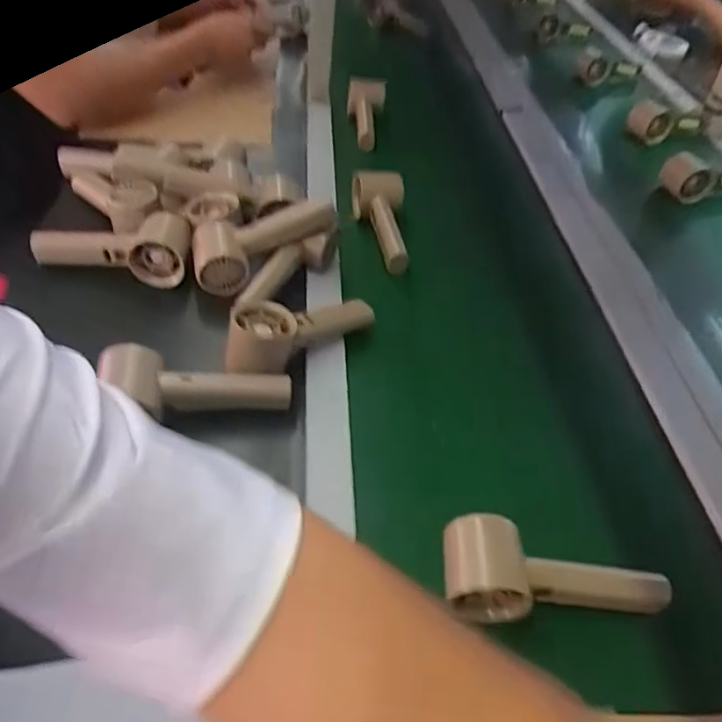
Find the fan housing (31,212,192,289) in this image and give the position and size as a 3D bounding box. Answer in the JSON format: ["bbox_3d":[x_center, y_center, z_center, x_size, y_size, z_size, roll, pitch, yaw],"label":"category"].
[{"bbox_3d":[-0.258,-0.126,0.635,0.155,0.048,0.063,9,44,1],"label":"fan housing"}]

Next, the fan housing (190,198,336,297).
[{"bbox_3d":[-0.103,-0.129,0.631,0.157,0.052,0.060,-24,49,-3],"label":"fan housing"}]

